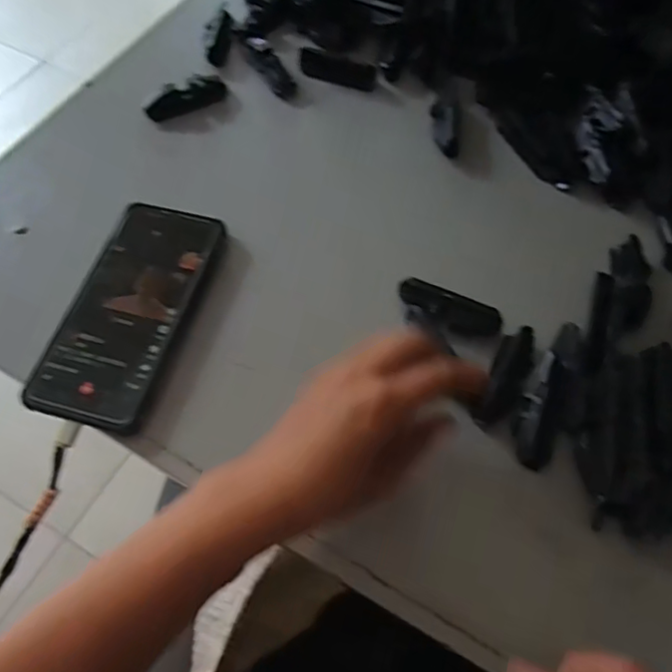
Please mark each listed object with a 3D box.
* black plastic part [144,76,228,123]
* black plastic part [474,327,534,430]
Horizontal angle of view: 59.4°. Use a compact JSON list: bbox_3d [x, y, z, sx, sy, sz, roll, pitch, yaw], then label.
[{"bbox_3d":[-0.125,-0.201,0.496,0.070,0.018,0.022,-32,65,-16],"label":"black plastic part"},{"bbox_3d":[0.110,0.026,0.376,0.023,0.028,0.069,23,64,13],"label":"black plastic part"}]

